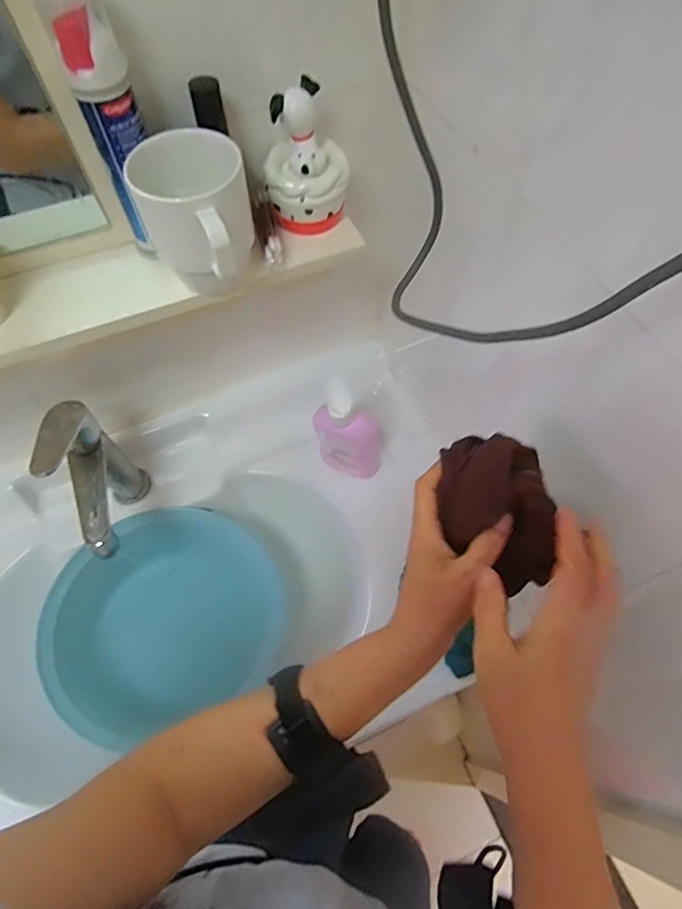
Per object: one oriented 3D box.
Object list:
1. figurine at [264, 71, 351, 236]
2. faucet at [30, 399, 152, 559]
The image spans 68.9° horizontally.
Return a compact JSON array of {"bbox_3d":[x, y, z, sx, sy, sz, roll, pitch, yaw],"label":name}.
[{"bbox_3d":[-0.031,-0.245,0.422,0.067,0.103,0.057,-13,62,-6],"label":"figurine"},{"bbox_3d":[-0.263,0.041,0.561,0.061,0.206,0.152,-27,64,-13],"label":"faucet"}]

